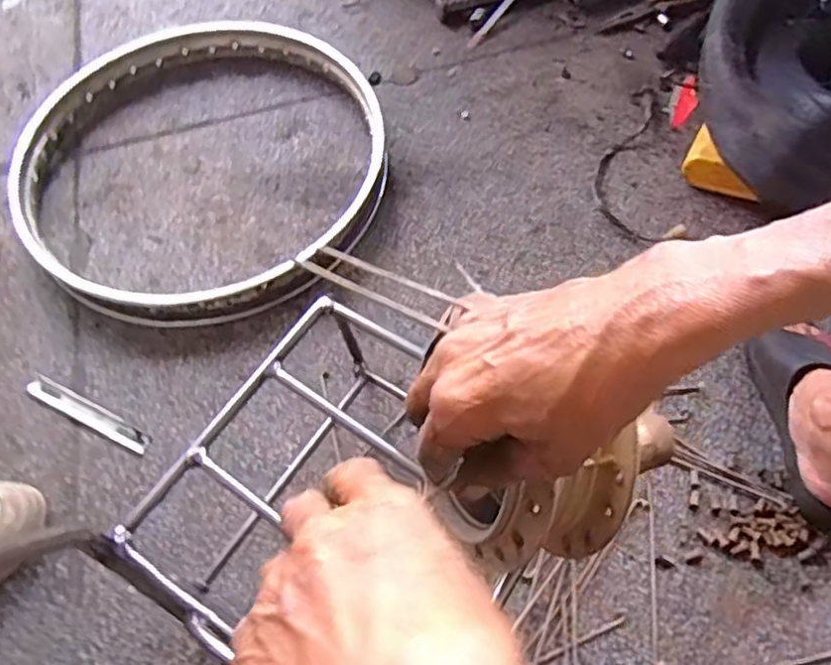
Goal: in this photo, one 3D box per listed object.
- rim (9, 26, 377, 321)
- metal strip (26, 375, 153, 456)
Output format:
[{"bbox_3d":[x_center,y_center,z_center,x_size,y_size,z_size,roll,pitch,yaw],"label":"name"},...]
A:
[{"bbox_3d":[-0.279,-0.225,0.860,0.471,0.060,0.454,2,61,6],"label":"rim"},{"bbox_3d":[-0.354,0.087,0.711,0.162,0.004,0.025,23,65,16],"label":"metal strip"}]

